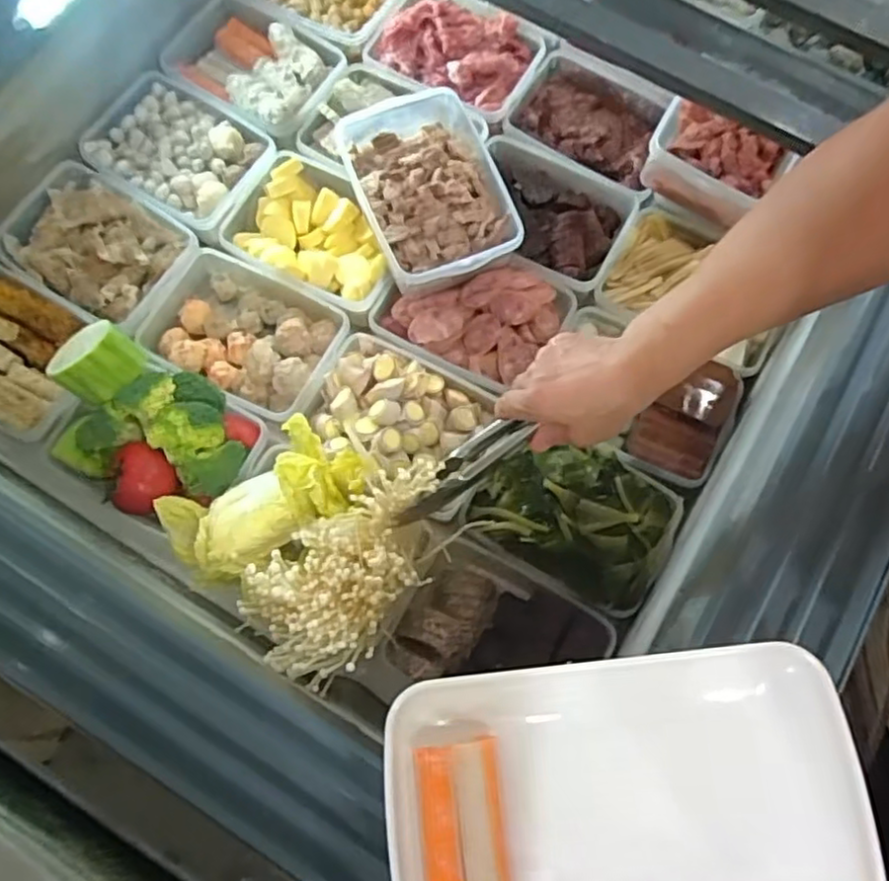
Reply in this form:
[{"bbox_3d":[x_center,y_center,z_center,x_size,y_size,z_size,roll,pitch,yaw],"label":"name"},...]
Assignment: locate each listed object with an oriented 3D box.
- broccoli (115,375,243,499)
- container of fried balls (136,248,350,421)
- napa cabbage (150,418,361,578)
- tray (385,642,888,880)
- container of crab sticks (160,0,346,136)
[{"bbox_3d":[-0.226,-0.015,0.604,0.077,0.055,0.127,-40,79,-11],"label":"broccoli"},{"bbox_3d":[-0.195,-0.105,0.671,0.180,0.053,0.129,29,75,7],"label":"container of fried balls"},{"bbox_3d":[-0.150,0.050,0.570,0.163,0.071,0.096,-34,78,-10],"label":"napa cabbage"},{"bbox_3d":[0.081,0.170,0.314,0.210,0.036,0.128,-6,74,-3],"label":"tray"},{"bbox_3d":[-0.205,-0.412,0.754,0.172,0.056,0.130,34,76,8],"label":"container of crab sticks"}]

